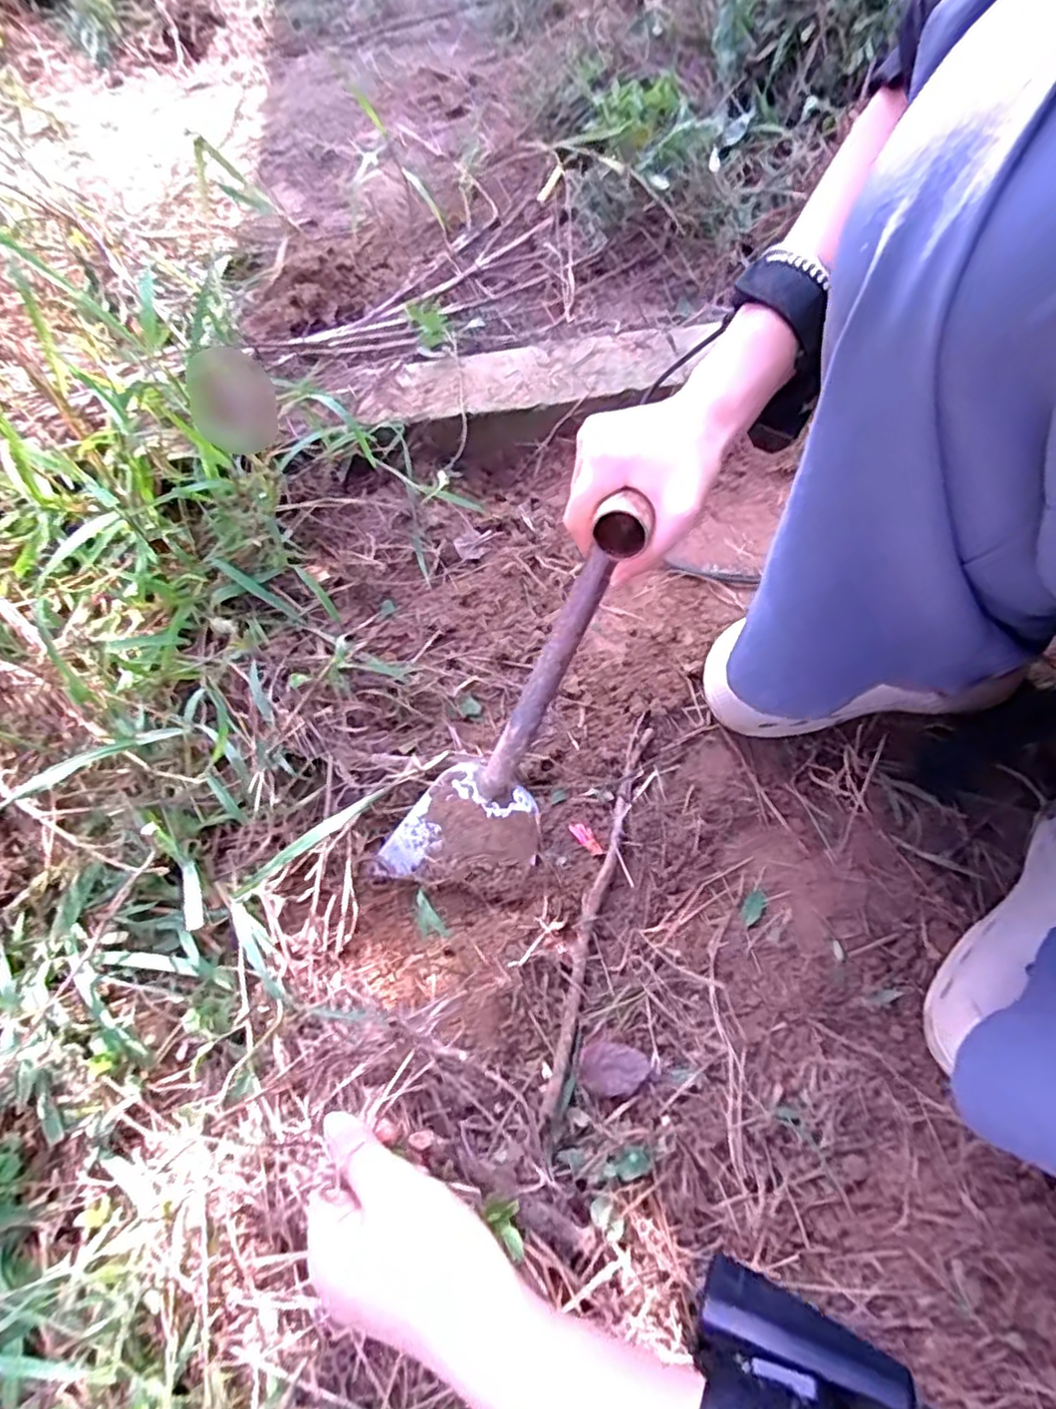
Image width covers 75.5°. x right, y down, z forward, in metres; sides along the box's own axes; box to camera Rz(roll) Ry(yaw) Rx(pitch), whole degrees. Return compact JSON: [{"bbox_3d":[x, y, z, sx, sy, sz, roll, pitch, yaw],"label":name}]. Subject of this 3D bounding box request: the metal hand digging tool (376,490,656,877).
[{"bbox_3d":[0.000,0.011,0.424,0.075,0.287,0.058,39,30,19],"label":"metal hand digging tool"}]

